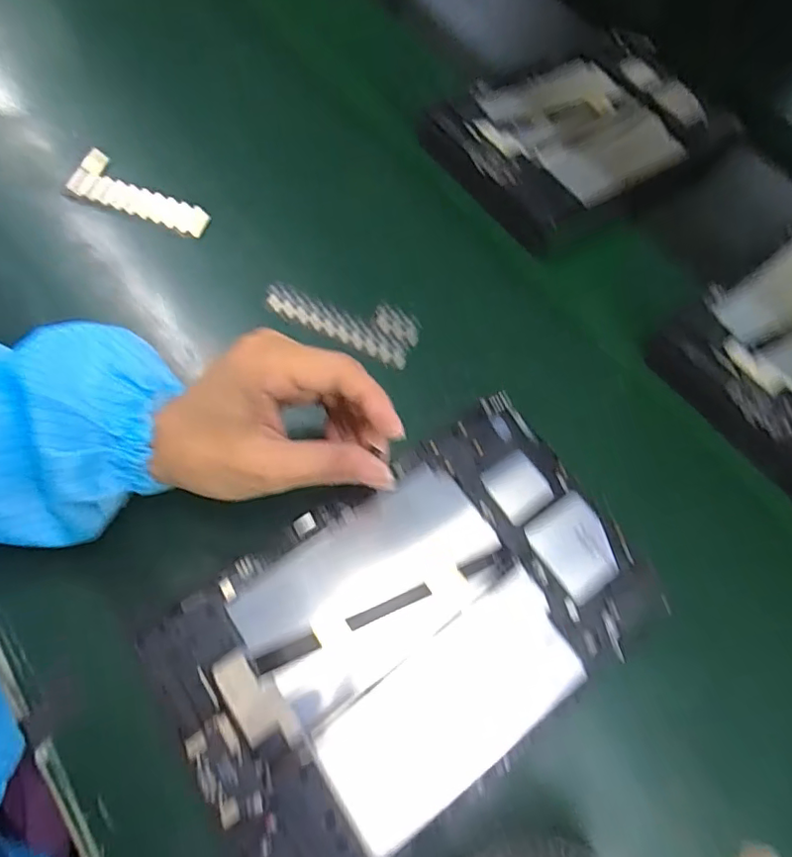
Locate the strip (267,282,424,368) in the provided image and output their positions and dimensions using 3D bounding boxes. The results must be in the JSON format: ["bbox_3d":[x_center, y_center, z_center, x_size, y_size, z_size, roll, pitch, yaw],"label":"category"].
[{"bbox_3d":[-0.034,-0.076,0.365,0.100,0.009,0.037,25,64,6],"label":"strip"}]

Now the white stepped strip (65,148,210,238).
[{"bbox_3d":[-0.183,-0.170,0.394,0.104,0.014,0.038,22,64,5],"label":"white stepped strip"}]

